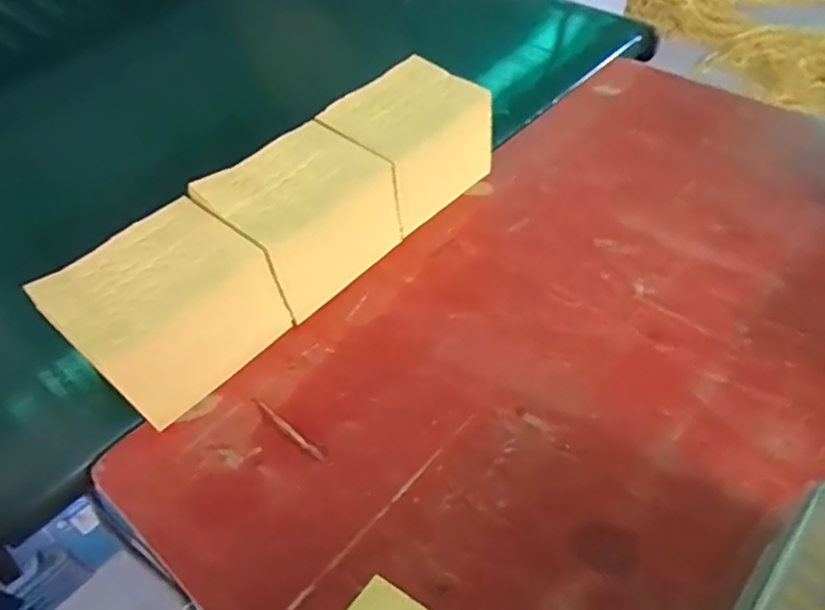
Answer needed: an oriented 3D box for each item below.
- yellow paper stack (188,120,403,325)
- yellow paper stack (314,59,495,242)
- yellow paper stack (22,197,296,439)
[{"bbox_3d":[-0.111,-0.087,0.661,0.117,0.135,0.168,33,58,29],"label":"yellow paper stack"},{"bbox_3d":[-0.001,-0.179,0.733,0.137,0.129,0.169,30,57,27],"label":"yellow paper stack"},{"bbox_3d":[-0.224,0.007,0.585,0.108,0.130,0.167,35,60,30],"label":"yellow paper stack"}]

